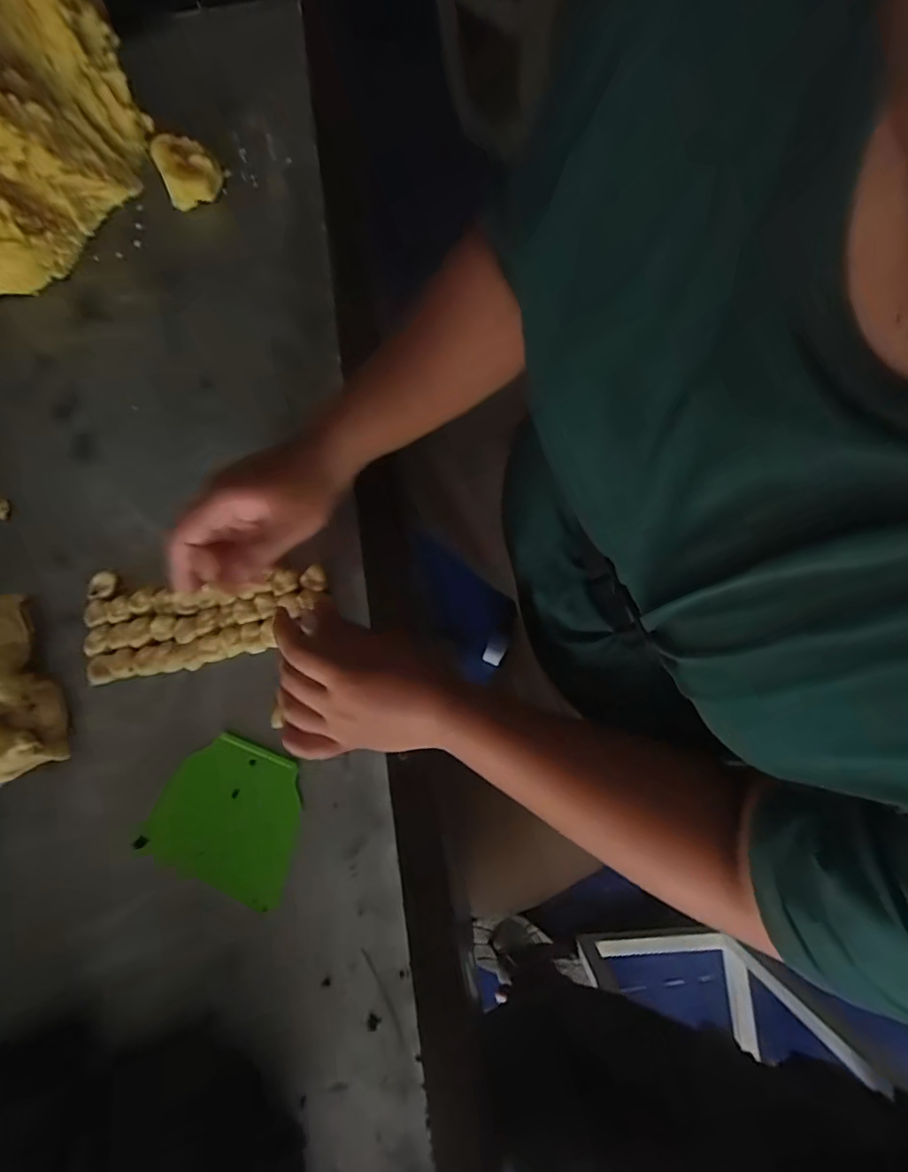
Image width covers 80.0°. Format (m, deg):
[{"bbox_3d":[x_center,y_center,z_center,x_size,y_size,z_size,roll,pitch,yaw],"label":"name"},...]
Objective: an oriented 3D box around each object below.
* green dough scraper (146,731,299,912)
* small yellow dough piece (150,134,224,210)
[{"bbox_3d":[-0.170,0.177,0.417,0.109,0.012,0.100,24,79,5],"label":"green dough scraper"},{"bbox_3d":[-0.260,-0.409,0.529,0.054,0.034,0.054,-24,79,-5],"label":"small yellow dough piece"}]

